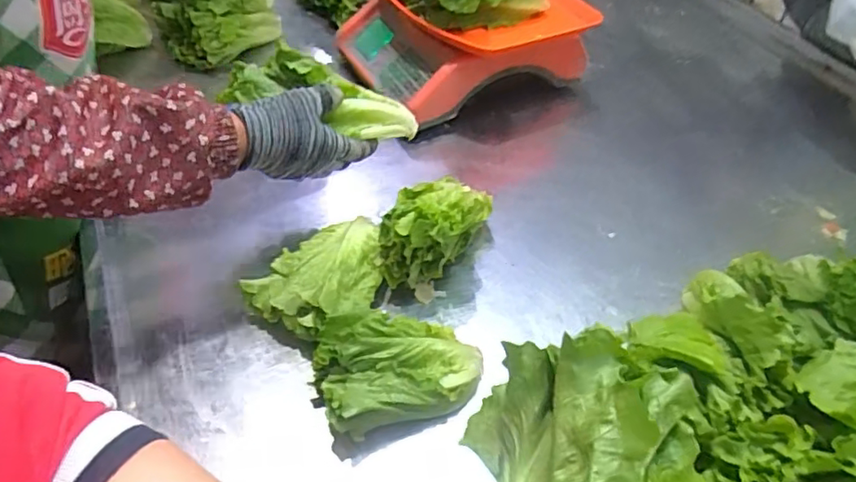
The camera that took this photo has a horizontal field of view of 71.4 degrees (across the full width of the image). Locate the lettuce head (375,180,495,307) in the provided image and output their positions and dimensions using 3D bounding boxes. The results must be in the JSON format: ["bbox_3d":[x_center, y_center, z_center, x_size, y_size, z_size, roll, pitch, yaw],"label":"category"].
[{"bbox_3d":[0.010,-0.018,0.608,0.081,0.104,0.152,21,48,16],"label":"lettuce head"}]

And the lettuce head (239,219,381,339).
[{"bbox_3d":[-0.095,0.035,0.576,0.091,0.052,0.131,26,50,20],"label":"lettuce head"}]

